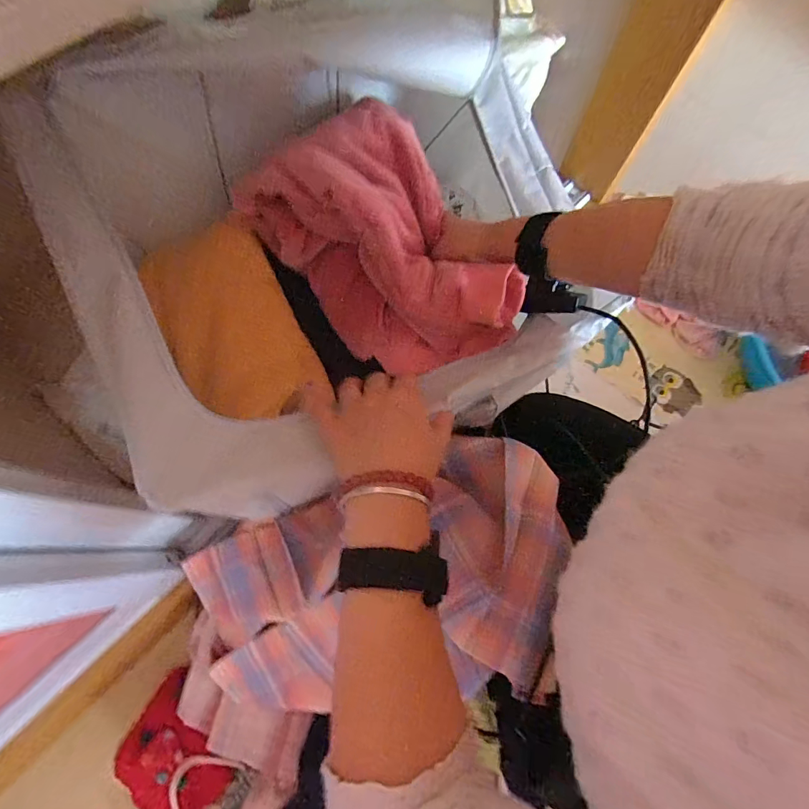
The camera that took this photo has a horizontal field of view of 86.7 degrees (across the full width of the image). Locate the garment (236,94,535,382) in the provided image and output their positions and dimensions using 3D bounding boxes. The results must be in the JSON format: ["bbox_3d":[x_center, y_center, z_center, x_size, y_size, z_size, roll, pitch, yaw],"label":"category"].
[{"bbox_3d":[-0.025,-0.166,0.496,0.210,0.136,0.294,-29,75,-11],"label":"garment"}]

